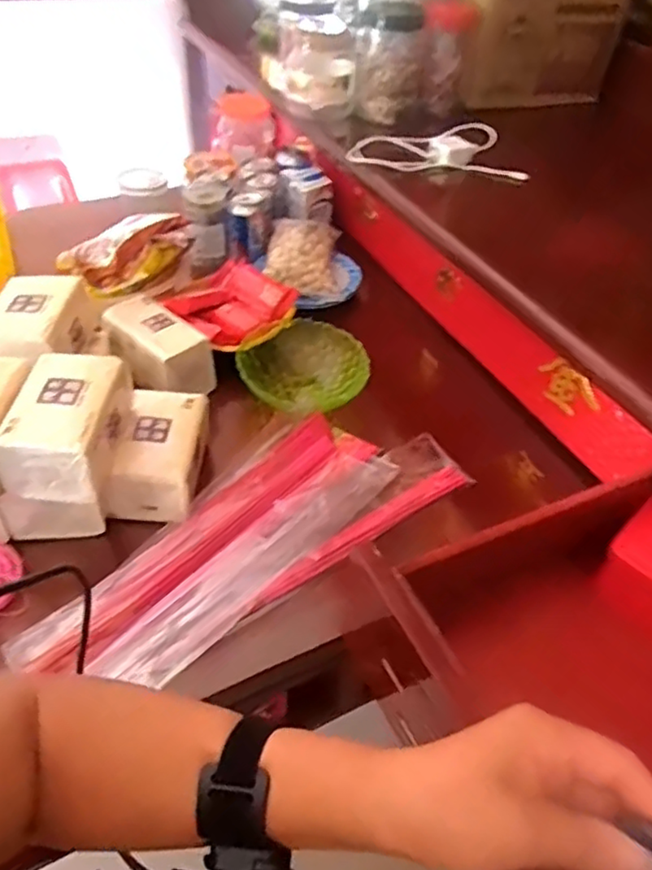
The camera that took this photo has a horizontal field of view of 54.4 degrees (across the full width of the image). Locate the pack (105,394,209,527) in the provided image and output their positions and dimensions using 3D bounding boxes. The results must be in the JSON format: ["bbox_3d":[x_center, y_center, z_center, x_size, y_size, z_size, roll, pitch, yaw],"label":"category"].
[{"bbox_3d":[-0.172,0.019,0.664,0.082,0.059,0.134,3,45,-1],"label":"pack"}]

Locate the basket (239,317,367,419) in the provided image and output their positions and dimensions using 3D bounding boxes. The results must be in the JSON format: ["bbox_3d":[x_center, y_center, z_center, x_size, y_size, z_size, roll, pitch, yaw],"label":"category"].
[{"bbox_3d":[-0.040,-0.076,0.786,0.131,0.073,0.142,2,45,-2],"label":"basket"}]

